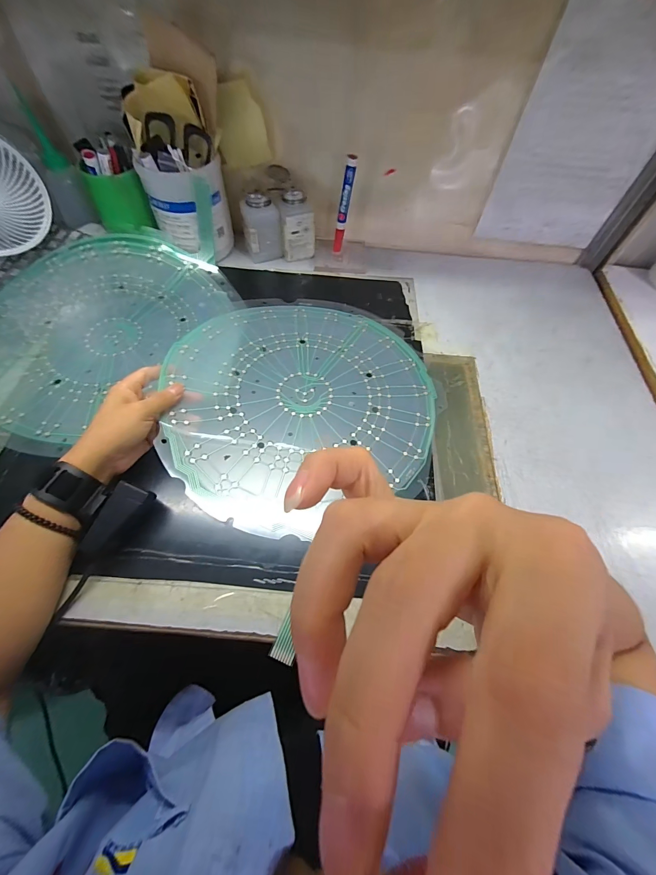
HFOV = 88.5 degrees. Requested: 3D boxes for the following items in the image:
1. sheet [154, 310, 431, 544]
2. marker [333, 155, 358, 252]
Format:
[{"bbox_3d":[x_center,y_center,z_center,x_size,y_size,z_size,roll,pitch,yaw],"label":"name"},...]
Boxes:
[{"bbox_3d":[-0.026,-0.061,0.430,0.324,0.034,0.338,2,59,-3],"label":"sheet"},{"bbox_3d":[0.025,-0.359,0.533,0.023,0.145,0.017,3,59,-2],"label":"marker"}]

